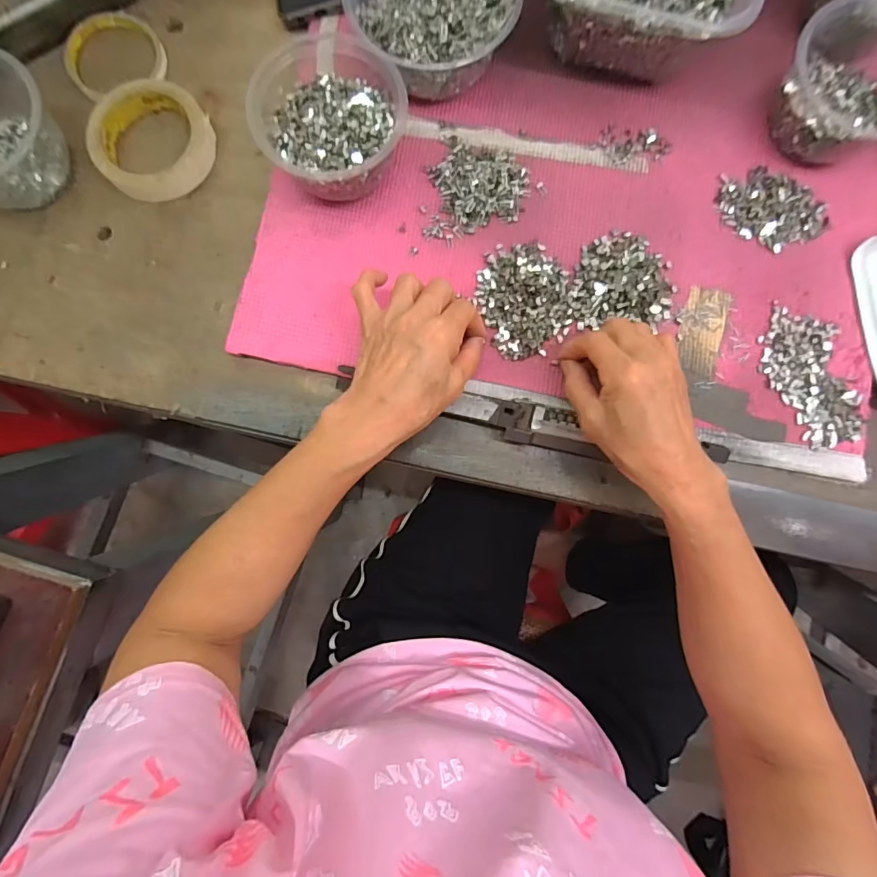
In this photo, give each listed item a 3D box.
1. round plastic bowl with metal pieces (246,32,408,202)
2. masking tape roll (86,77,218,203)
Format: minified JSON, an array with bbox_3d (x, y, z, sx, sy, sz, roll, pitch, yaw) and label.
[{"bbox_3d":[-0.084,-0.246,0.370,0.110,0.063,0.108,0,84,-1],"label":"round plastic bowl with metal pieces"},{"bbox_3d":[-0.247,-0.256,0.398,0.095,0.020,0.097,0,84,-1],"label":"masking tape roll"}]

